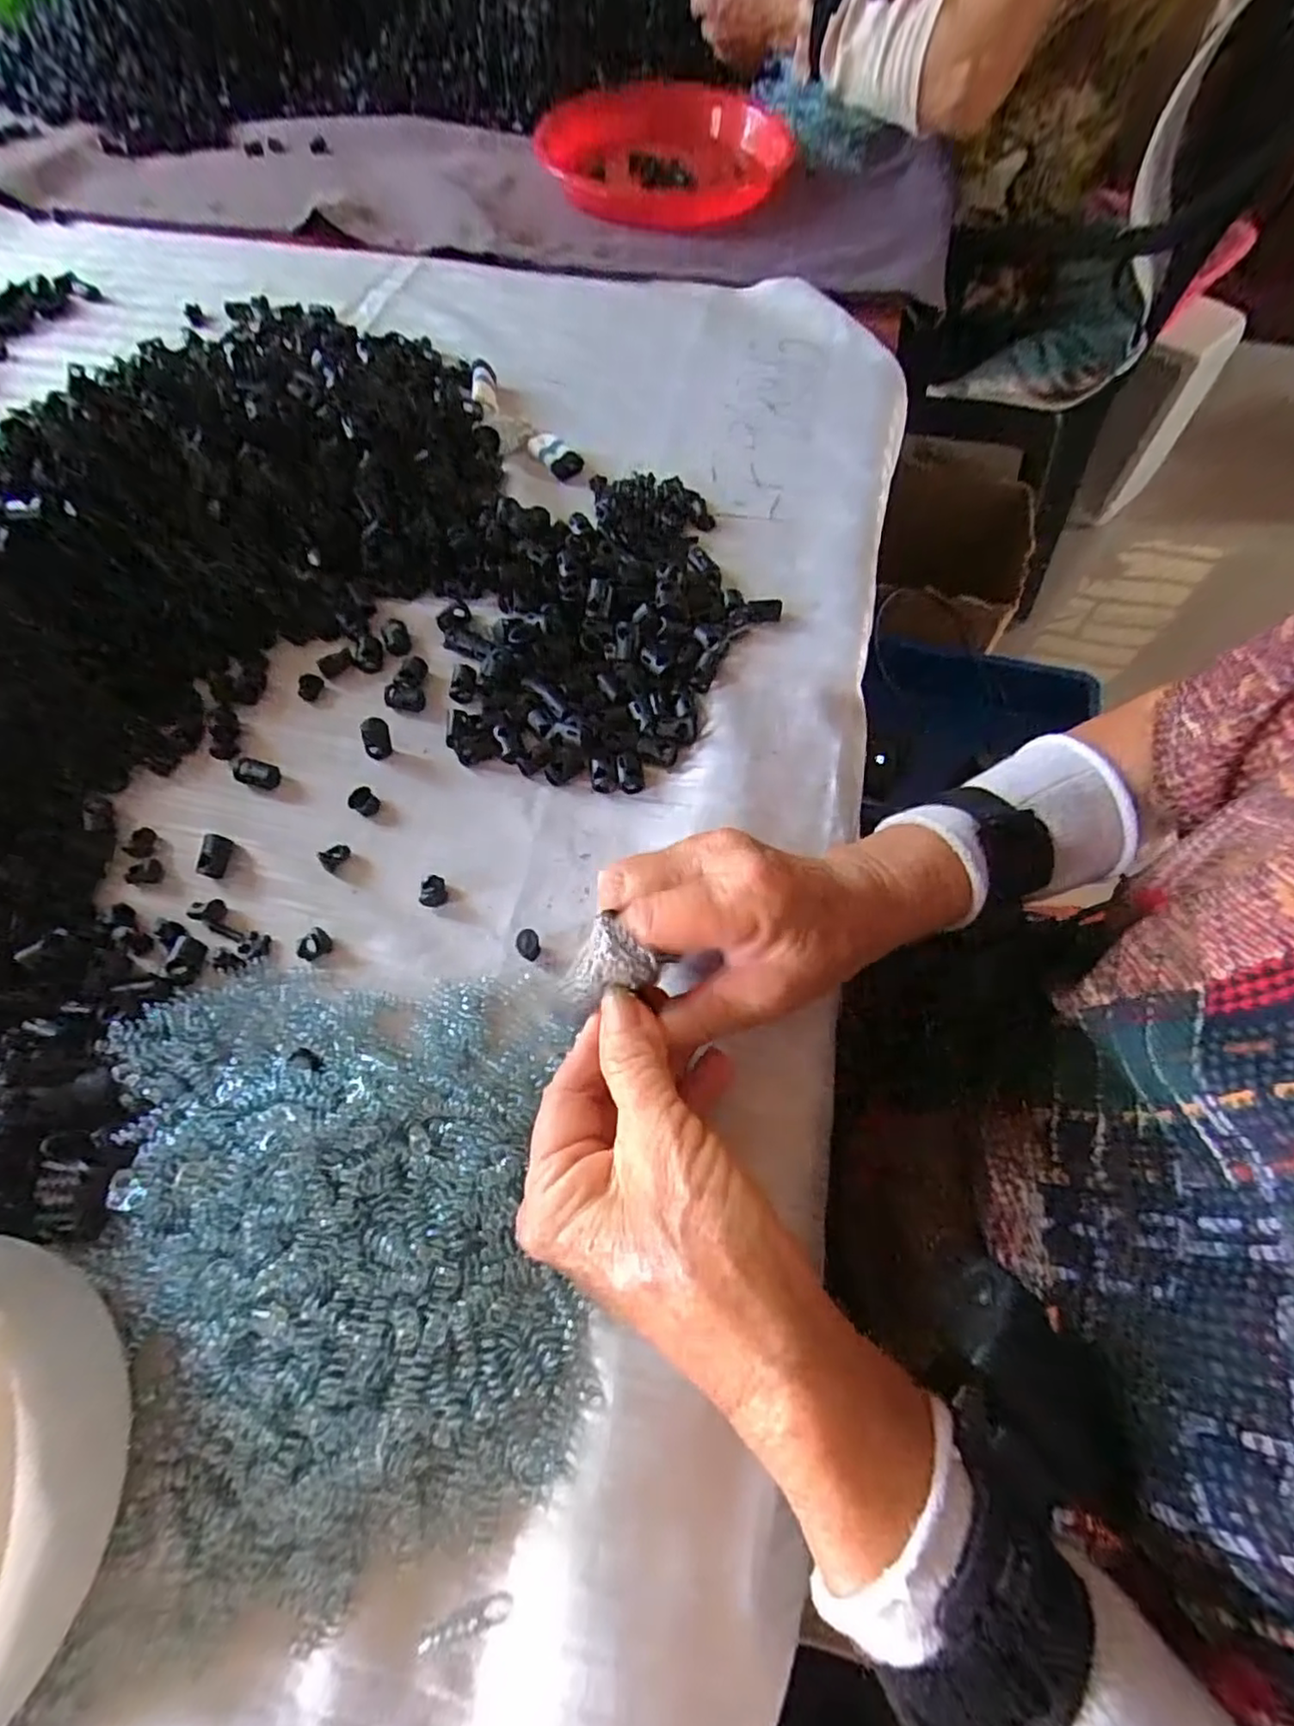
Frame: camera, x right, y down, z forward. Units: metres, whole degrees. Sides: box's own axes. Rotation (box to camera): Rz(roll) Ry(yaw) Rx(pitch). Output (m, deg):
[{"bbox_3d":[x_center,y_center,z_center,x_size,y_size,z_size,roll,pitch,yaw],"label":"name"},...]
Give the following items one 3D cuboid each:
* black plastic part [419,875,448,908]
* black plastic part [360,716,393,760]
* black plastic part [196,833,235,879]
[{"bbox_3d":[-0.101,0.013,0.312,0.012,0.007,0.016,-16,64,-9],"label":"black plastic part"},{"bbox_3d":[-0.140,-0.064,0.346,0.015,0.017,0.013,-29,67,-15],"label":"black plastic part"},{"bbox_3d":[-0.204,-0.004,0.315,0.010,0.010,0.021,7,63,3],"label":"black plastic part"}]

